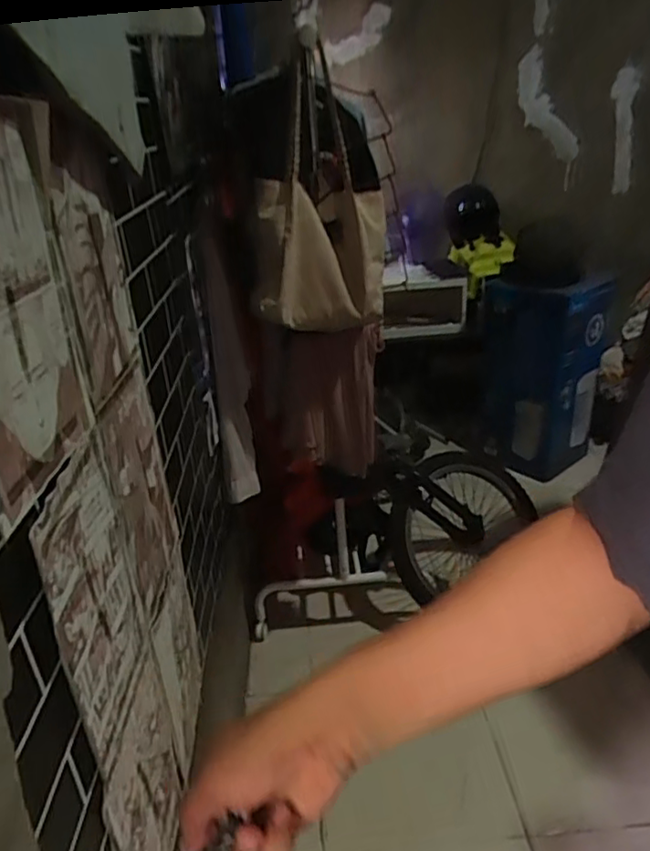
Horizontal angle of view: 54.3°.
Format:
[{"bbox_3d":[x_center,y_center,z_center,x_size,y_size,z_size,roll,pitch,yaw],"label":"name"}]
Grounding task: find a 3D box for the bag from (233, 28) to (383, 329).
[{"bbox_3d":[-0.016,-0.442,1.241,0.255,0.497,0.219,2,25,5],"label":"bag"}]

